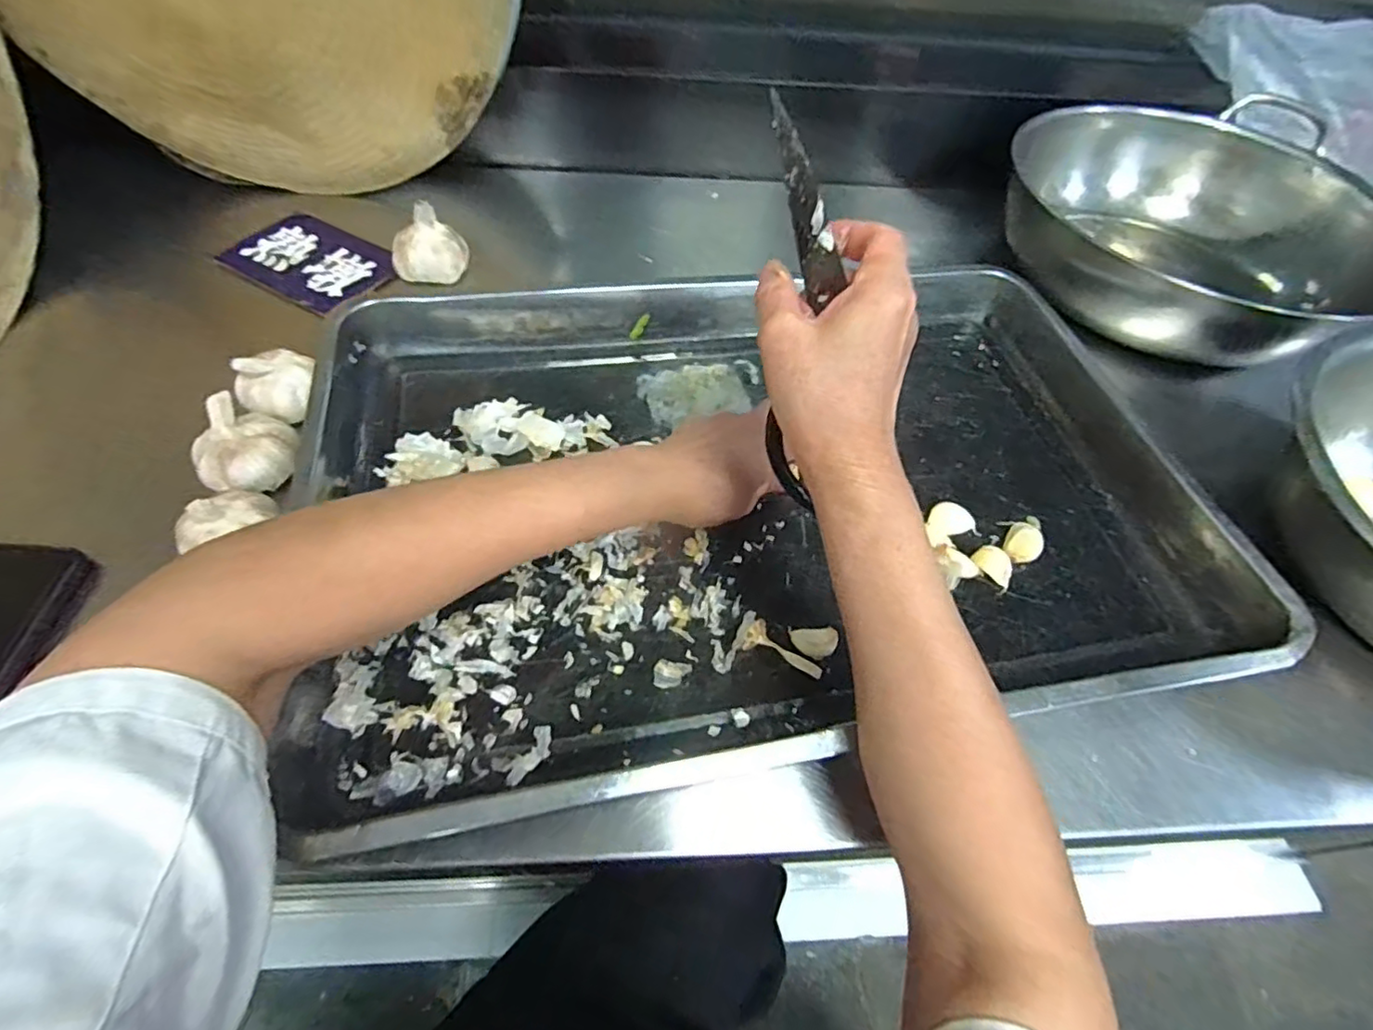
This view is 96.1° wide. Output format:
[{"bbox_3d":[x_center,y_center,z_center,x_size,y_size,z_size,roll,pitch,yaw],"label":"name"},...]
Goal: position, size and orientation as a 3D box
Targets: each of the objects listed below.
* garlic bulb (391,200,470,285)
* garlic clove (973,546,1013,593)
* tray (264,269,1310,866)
[{"bbox_3d":[-0.223,-0.230,0.529,0.049,0.055,0.046,14,53,5],"label":"garlic bulb"},{"bbox_3d":[0.210,0.035,0.420,0.023,0.009,0.028,-37,64,-28],"label":"garlic clove"},{"bbox_3d":[0.055,-0.029,0.432,0.576,0.054,0.370,-7,56,-8],"label":"tray"}]

